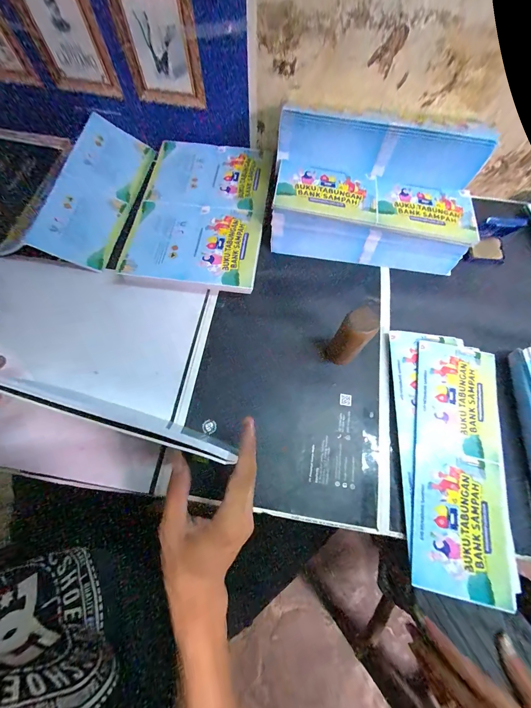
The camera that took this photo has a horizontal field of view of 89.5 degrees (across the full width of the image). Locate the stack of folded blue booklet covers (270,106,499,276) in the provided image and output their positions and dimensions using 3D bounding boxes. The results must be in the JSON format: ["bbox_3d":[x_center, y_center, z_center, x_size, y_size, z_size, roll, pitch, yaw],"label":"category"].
[{"bbox_3d":[0.168,-0.244,0.419,0.309,0.141,0.132,8,70,3],"label":"stack of folded blue booklet covers"}]

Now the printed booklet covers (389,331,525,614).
[{"bbox_3d":[0.246,0.120,0.351,0.140,0.013,0.315,4,69,1],"label":"printed booklet covers"}]

